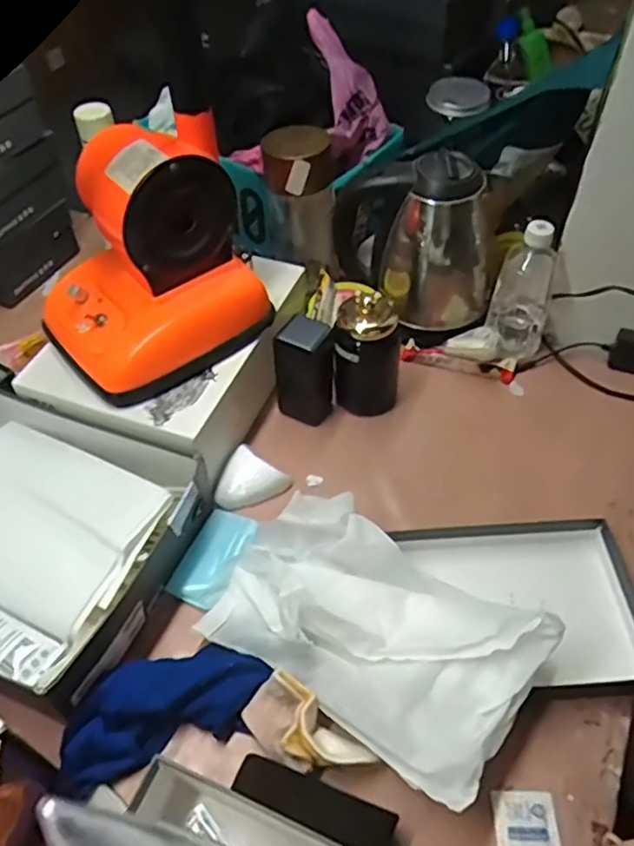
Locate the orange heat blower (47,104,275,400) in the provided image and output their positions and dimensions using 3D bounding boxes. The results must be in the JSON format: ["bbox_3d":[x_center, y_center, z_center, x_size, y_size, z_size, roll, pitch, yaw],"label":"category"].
[{"bbox_3d":[-0.178,-0.171,0.667,0.208,0.200,0.170,-32,57,-22],"label":"orange heat blower"}]

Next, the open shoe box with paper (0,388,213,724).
[{"bbox_3d":[-0.322,0.107,0.671,0.363,0.083,0.250,18,53,14],"label":"open shoe box with paper"}]

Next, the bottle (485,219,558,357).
[{"bbox_3d":[0.258,-0.170,0.808,0.072,0.184,0.056,17,53,14],"label":"bottle"}]

